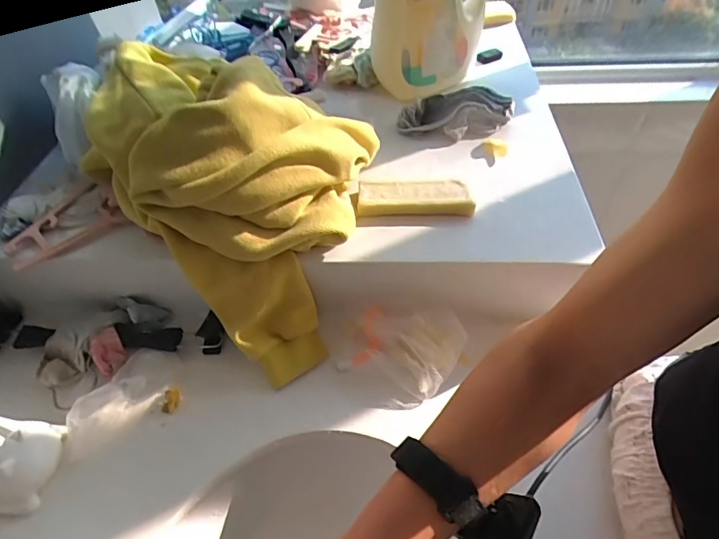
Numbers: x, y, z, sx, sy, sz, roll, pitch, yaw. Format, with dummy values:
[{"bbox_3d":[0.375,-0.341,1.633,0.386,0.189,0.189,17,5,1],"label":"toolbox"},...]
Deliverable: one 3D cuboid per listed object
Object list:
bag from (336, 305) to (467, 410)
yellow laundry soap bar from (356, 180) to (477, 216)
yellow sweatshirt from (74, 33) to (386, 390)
[{"bbox_3d":[0.044,0.090,0.494,0.133,0.037,0.103,2,49,6],"label":"bag"},{"bbox_3d":[0.063,-0.082,0.530,0.127,0.020,0.051,1,49,5],"label":"yellow laundry soap bar"},{"bbox_3d":[-0.135,-0.107,0.547,0.357,0.239,0.261,31,57,27],"label":"yellow sweatshirt"}]

